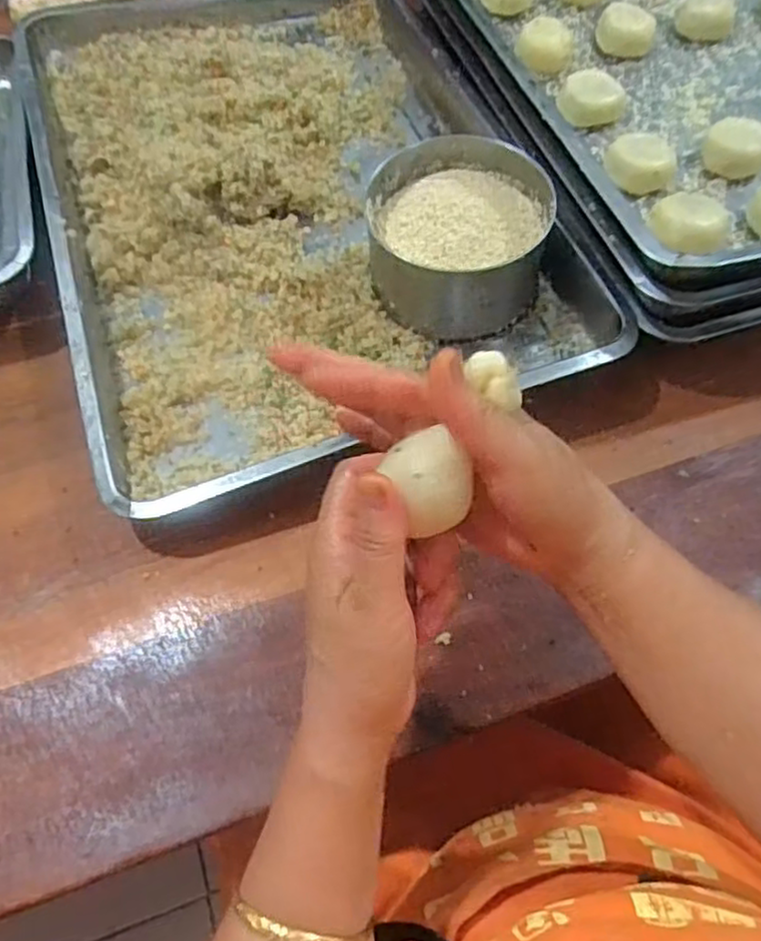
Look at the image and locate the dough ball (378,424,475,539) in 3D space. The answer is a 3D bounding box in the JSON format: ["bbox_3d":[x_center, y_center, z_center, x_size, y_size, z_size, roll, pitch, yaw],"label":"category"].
[{"bbox_3d":[0.022,0.005,0.308,0.030,0.026,0.035,-19,62,-10],"label":"dough ball"}]

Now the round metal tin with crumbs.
[{"bbox_3d":[0.061,-0.187,0.562,0.137,0.074,0.137,0,60,0],"label":"round metal tin with crumbs"}]

